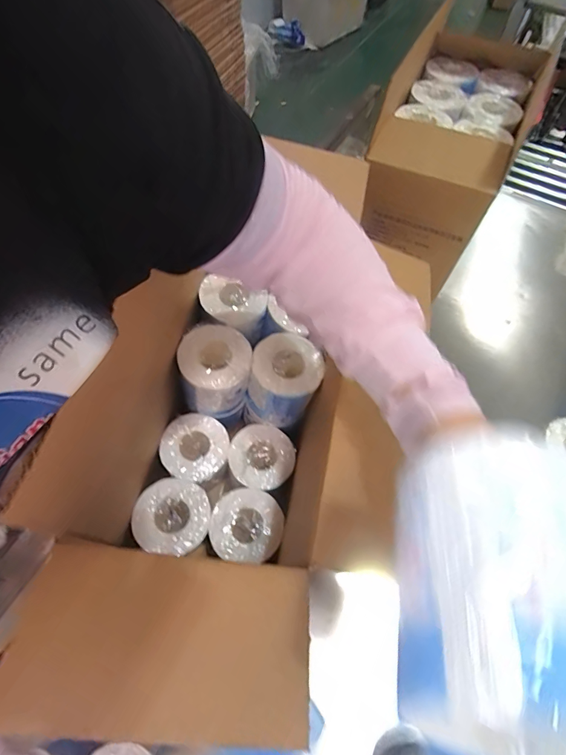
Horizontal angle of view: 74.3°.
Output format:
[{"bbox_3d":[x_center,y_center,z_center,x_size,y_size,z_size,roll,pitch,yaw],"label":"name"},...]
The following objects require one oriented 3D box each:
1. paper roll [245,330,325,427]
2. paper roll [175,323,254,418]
[{"bbox_3d":[0.004,0.010,0.553,0.097,0.115,0.096,1,61,-1],"label":"paper roll"},{"bbox_3d":[-0.095,-0.003,0.546,0.098,0.123,0.095,1,61,-1],"label":"paper roll"}]

